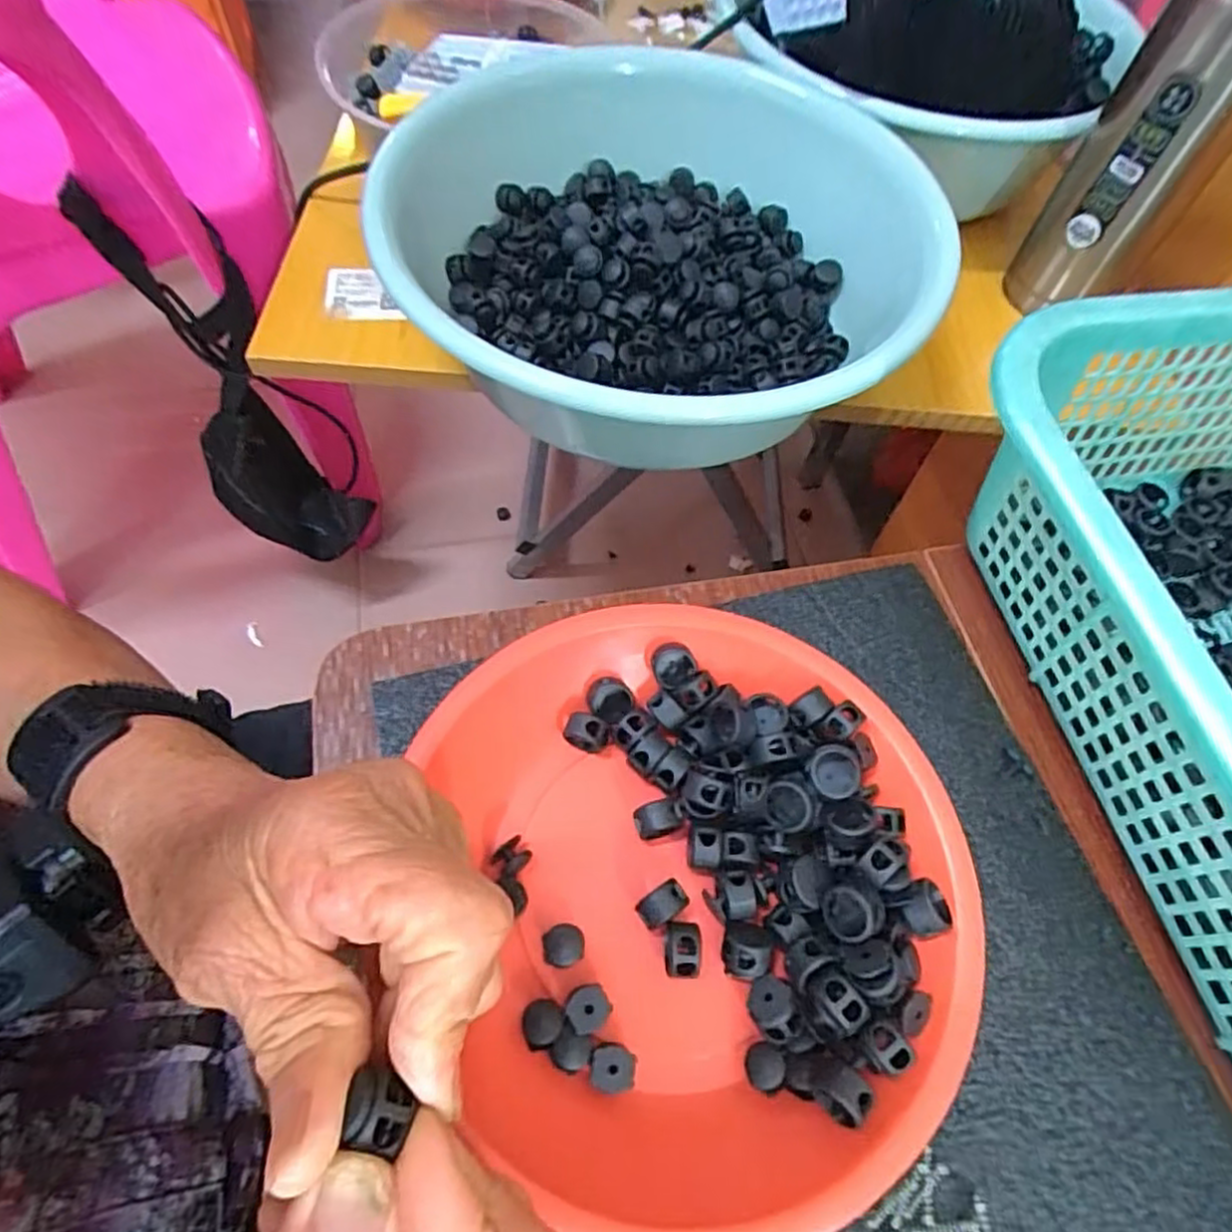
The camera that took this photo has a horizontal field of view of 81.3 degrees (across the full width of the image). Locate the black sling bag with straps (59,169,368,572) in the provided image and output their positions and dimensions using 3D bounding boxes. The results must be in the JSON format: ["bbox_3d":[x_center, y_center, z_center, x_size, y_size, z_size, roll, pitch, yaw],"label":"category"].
[{"bbox_3d":[-0.361,-0.204,0.709,0.144,0.345,0.152,-37,69,-20],"label":"black sling bag with straps"}]

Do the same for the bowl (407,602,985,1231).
[{"bbox_3d":[0.032,0.087,0.246,0.170,0.034,0.191,-9,62,-8],"label":"bowl"}]

